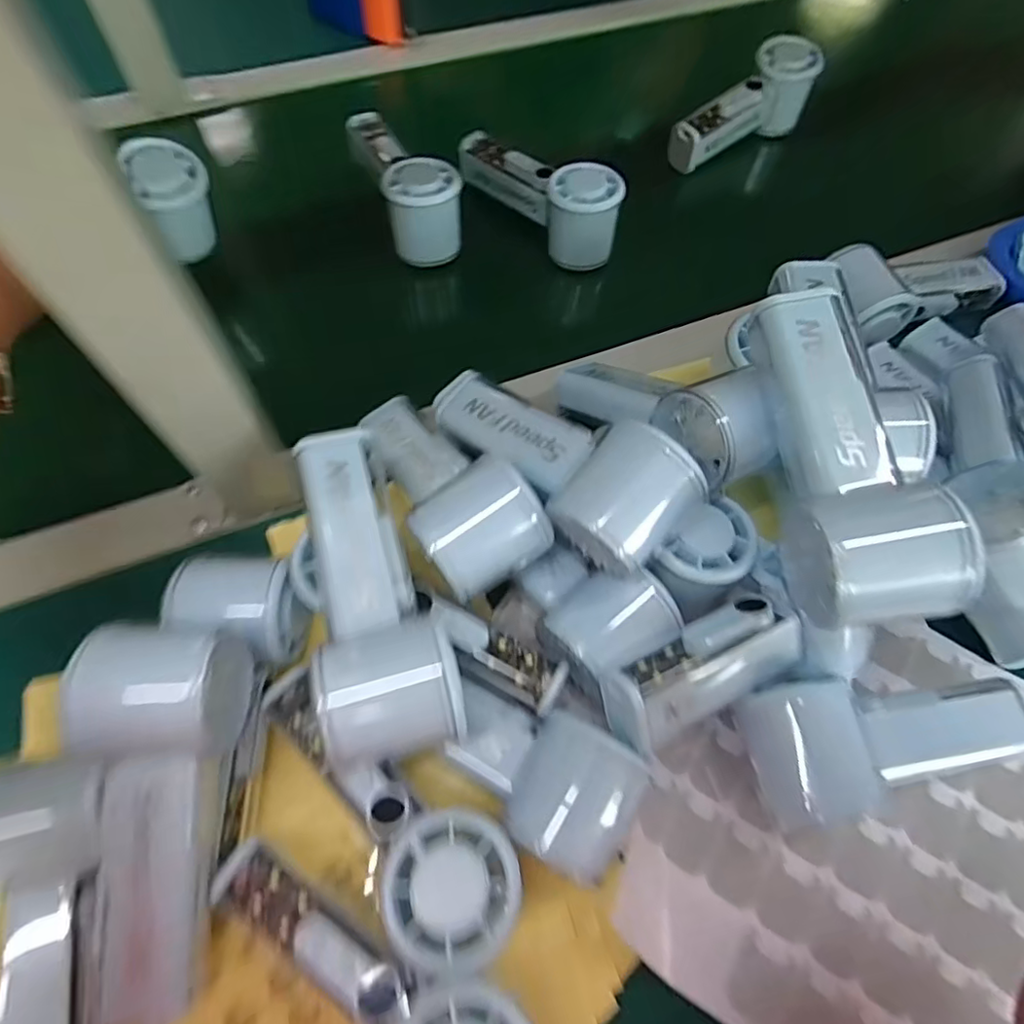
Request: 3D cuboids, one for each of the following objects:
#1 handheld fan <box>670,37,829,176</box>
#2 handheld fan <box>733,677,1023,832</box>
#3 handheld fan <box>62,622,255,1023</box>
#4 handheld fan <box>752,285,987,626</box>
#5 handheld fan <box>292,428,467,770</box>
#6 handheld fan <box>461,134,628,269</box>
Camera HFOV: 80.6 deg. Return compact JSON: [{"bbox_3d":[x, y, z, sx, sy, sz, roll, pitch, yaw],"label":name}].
[{"bbox_3d":[0.212,-0.366,0.548,0.059,0.058,0.145,41,68,17],"label":"handheld fan"},{"bbox_3d":[0.192,0.113,0.307,0.149,0.042,0.061,-8,64,-7],"label":"handheld fan"},{"bbox_3d":[-0.151,0.125,0.262,0.058,0.057,0.151,-1,85,-4],"label":"handheld fan"},{"bbox_3d":[0.148,-0.026,0.272,0.054,0.046,0.151,-5,63,-5],"label":"handheld fan"},{"bbox_3d":[-0.067,0.032,0.290,0.055,0.048,0.145,-12,64,-9],"label":"handheld fan"},{"bbox_3d":[0.023,-0.265,0.490,0.051,0.059,0.158,-39,72,-19],"label":"handheld fan"}]

